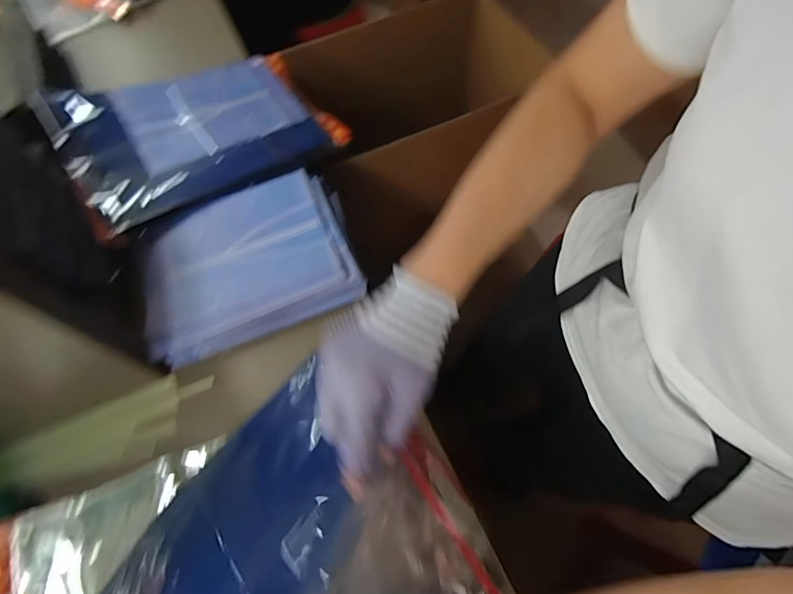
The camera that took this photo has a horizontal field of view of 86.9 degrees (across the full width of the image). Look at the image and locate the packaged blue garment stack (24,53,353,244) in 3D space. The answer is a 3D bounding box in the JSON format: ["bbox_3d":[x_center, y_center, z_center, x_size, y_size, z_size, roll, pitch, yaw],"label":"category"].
[{"bbox_3d":[-0.332,-0.292,0.715,0.417,0.032,0.289,-30,70,-22],"label":"packaged blue garment stack"}]

